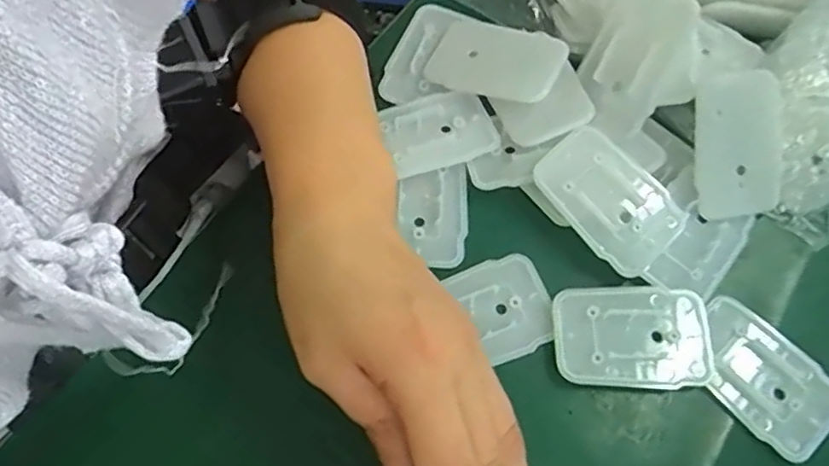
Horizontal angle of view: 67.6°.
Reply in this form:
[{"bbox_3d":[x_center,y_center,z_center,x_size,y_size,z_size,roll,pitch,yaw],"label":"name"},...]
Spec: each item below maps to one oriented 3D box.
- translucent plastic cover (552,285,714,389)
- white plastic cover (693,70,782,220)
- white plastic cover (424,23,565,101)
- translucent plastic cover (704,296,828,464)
[{"bbox_3d":[0.096,0.045,0.273,0.067,0.006,0.044,3,66,0],"label":"translucent plastic cover"},{"bbox_3d":[0.153,-0.041,0.294,0.039,0.008,0.064,-7,96,5],"label":"white plastic cover"},{"bbox_3d":[0.041,-0.089,0.318,0.067,0.005,0.043,21,70,27],"label":"white plastic cover"},{"bbox_3d":[0.150,0.061,0.268,0.040,0.006,0.066,-35,72,-16],"label":"translucent plastic cover"}]

